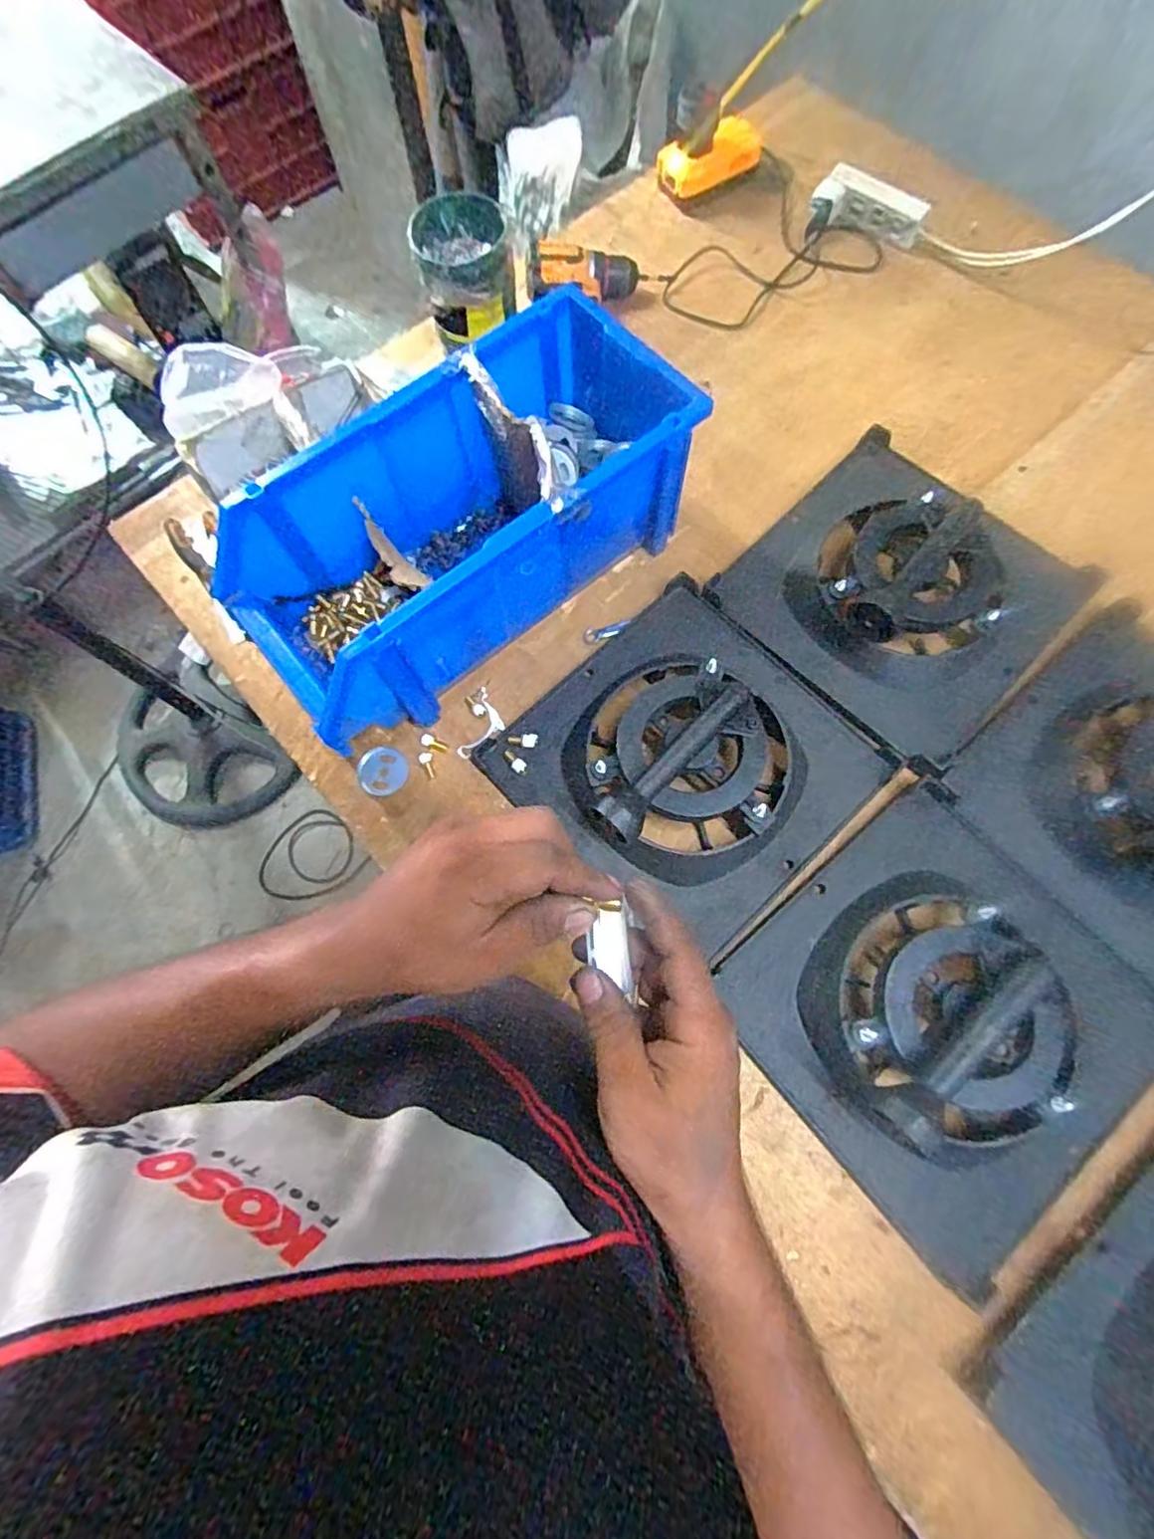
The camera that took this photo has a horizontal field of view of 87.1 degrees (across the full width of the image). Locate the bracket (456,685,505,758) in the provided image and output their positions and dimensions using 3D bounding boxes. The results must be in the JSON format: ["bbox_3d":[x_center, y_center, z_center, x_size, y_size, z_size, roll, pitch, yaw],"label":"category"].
[{"bbox_3d":[-0.097,-0.046,0.639,0.037,0.012,0.077,15,74,6],"label":"bracket"}]

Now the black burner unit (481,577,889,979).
[{"bbox_3d":[0.105,-0.021,0.567,0.298,0.090,0.303,-42,76,-10],"label":"black burner unit"}]

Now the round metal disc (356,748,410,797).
[{"bbox_3d":[-0.201,0.001,0.626,0.055,0.006,0.049,37,78,12],"label":"round metal disc"}]

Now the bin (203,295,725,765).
[{"bbox_3d":[-0.113,-0.236,0.612,0.450,0.178,0.203,-38,75,-9],"label":"bin"}]

